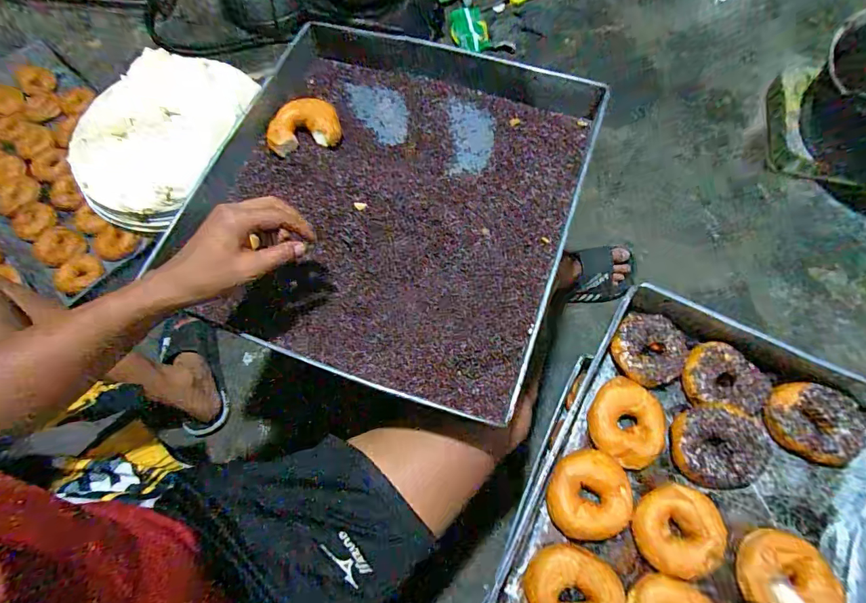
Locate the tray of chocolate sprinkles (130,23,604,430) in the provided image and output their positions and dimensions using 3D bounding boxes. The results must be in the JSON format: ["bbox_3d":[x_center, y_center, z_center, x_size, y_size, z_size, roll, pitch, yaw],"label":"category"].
[{"bbox_3d":[-0.065,-0.142,0.545,0.465,0.065,0.474,20,70,10],"label":"tray of chocolate sprinkles"}]

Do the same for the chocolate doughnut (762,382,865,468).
[{"bbox_3d":[0.472,0.150,0.532,0.110,0.044,0.100,-1,68,2],"label":"chocolate doughnut"}]

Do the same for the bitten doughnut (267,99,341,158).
[{"bbox_3d":[-0.183,-0.247,0.604,0.098,0.023,0.074,-16,69,-4],"label":"bitten doughnut"}]

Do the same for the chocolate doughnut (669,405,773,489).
[{"bbox_3d":[0.346,0.172,0.512,0.114,0.031,0.090,-5,68,0],"label":"chocolate doughnut"}]

